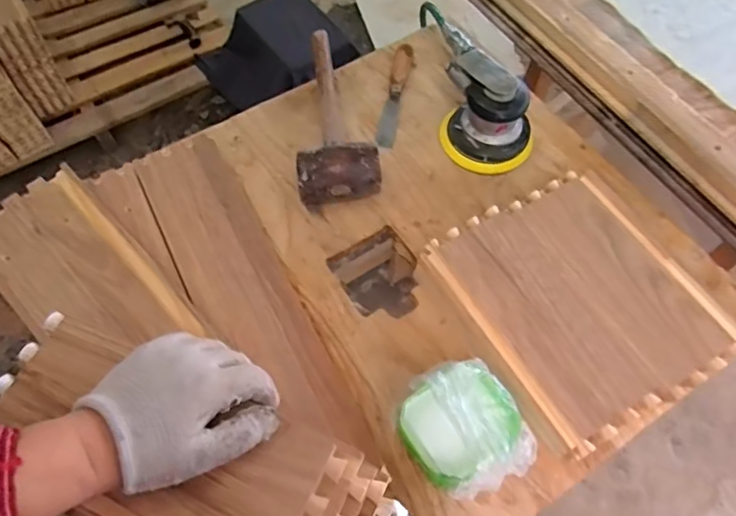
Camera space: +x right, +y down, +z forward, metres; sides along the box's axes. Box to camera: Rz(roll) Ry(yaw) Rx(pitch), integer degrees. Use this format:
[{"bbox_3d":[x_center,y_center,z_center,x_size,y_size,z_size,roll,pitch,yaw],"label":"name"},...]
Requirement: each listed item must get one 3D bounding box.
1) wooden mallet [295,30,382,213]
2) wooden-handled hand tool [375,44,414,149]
[{"bbox_3d":[-0.042,-0.196,0.682,0.092,0.056,0.284,-4,62,-3],"label":"wooden mallet"},{"bbox_3d":[0.036,-0.216,0.724,0.025,0.015,0.160,11,62,5],"label":"wooden-handled hand tool"}]

